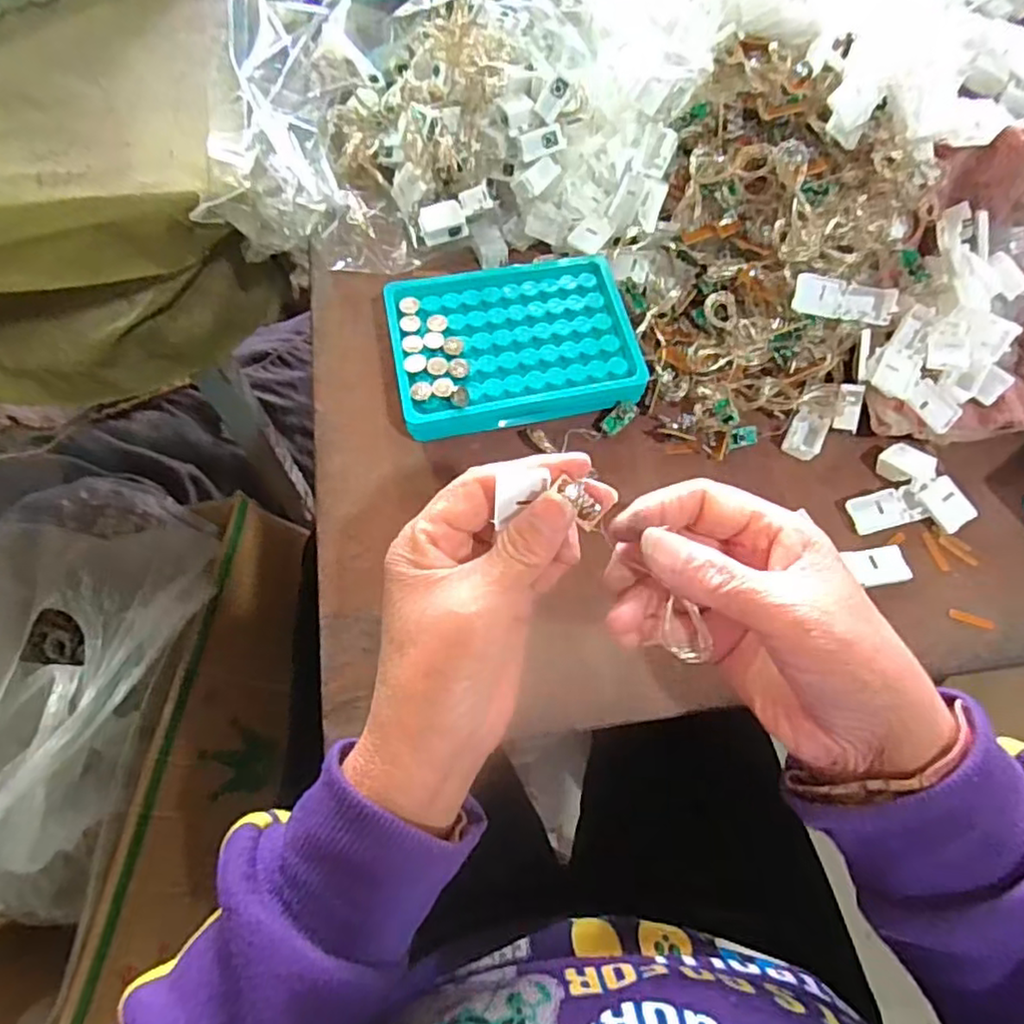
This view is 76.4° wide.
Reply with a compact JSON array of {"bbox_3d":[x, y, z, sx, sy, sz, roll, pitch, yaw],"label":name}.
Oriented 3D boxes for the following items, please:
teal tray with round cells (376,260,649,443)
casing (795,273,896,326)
[{"bbox_3d":[0.000,-0.096,0.372,0.131,0.027,0.102,-9,69,-7],"label":"teal tray with round cells"},{"bbox_3d":[0.179,-0.114,0.350,0.056,0.010,0.020,4,107,-10],"label":"casing"}]

